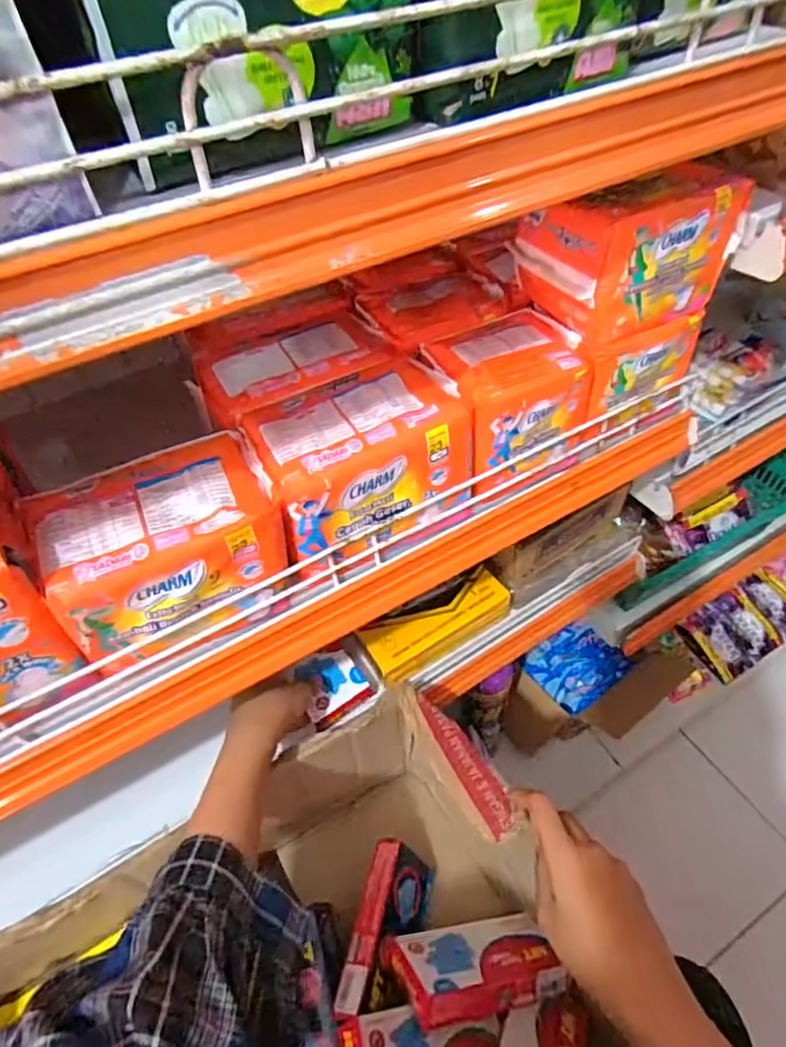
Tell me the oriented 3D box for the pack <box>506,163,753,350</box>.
[{"bbox_3d":[0.160,-0.194,0.409,0.115,0.085,0.089,-22,51,-13],"label":"pack"}]

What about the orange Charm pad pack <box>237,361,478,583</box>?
[{"bbox_3d":[-0.022,-0.040,0.404,0.133,0.092,0.082,-26,52,-17],"label":"orange Charm pad pack"}]

